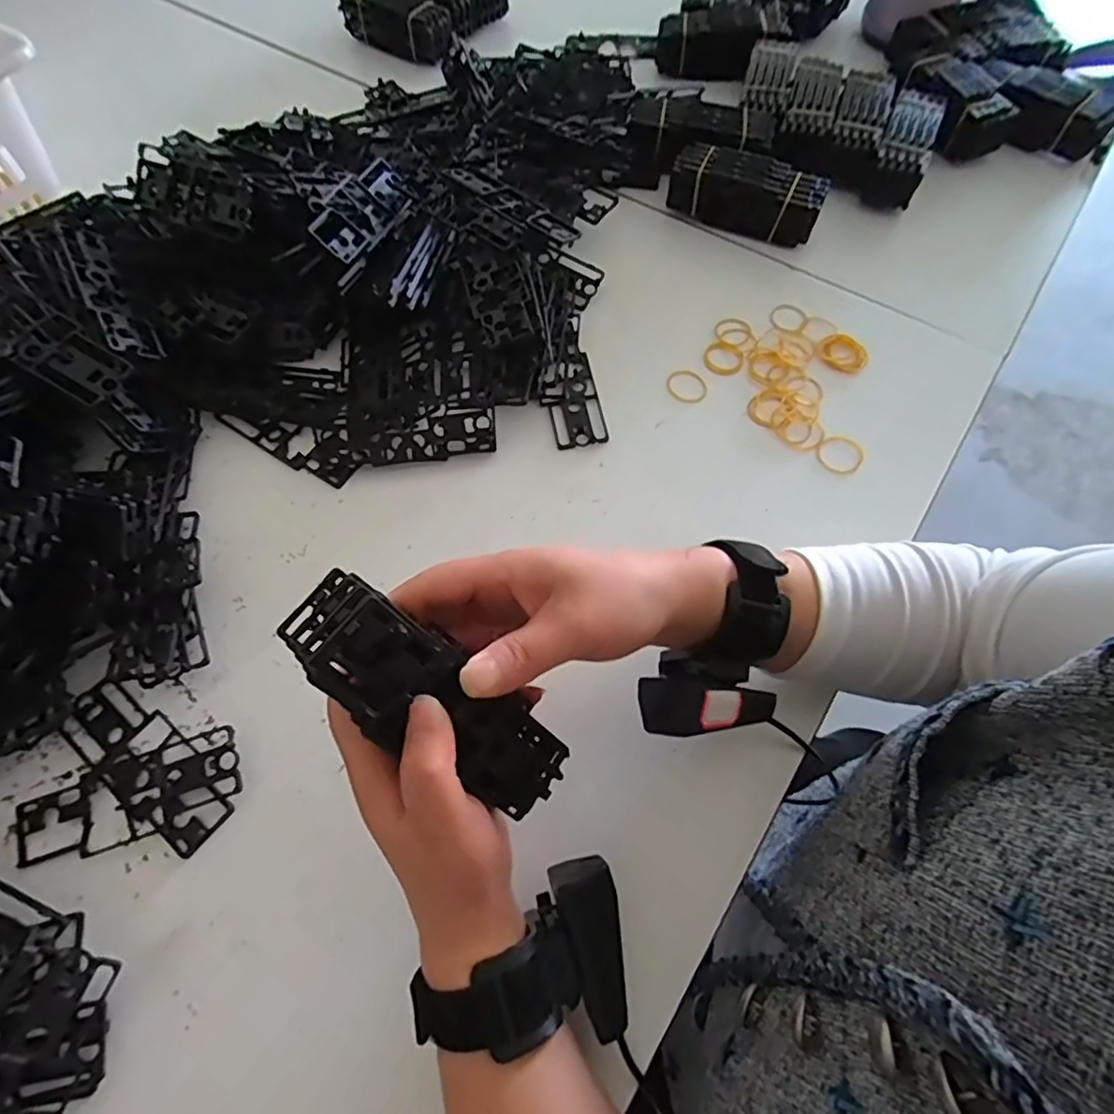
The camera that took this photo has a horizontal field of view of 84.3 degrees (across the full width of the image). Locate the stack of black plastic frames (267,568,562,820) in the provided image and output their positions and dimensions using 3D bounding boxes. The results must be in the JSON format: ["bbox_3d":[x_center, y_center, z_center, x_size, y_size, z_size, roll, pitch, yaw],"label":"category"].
[{"bbox_3d":[-0.045,0.059,0.252,0.130,0.042,0.045,46,67,-27],"label":"stack of black plastic frames"}]

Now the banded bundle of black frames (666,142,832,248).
[{"bbox_3d":[0.162,-0.312,0.530,0.127,0.051,0.050,20,66,11],"label":"banded bundle of black frames"}]

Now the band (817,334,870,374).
[{"bbox_3d":[0.221,-0.159,0.474,0.037,0.006,0.030,26,67,14],"label":"band"}]

